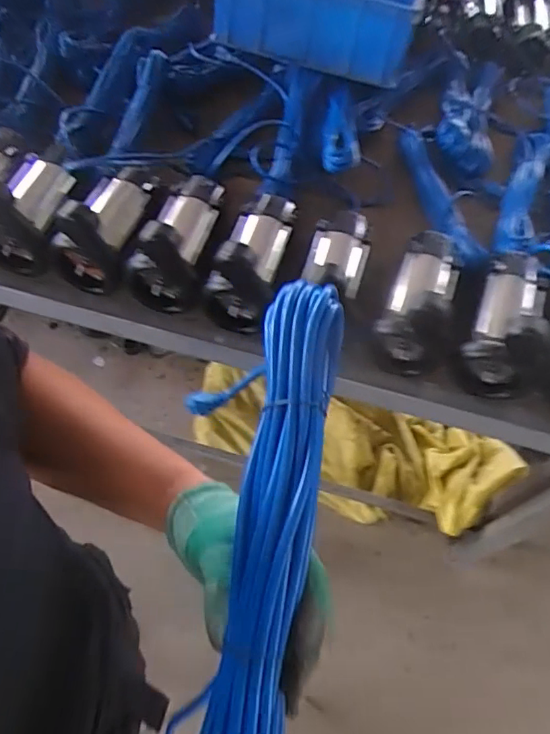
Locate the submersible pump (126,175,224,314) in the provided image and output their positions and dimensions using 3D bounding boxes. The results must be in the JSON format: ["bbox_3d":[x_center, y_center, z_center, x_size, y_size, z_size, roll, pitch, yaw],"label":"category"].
[{"bbox_3d":[-0.156,-0.229,0.850,0.116,0.138,0.241,8,60,1],"label":"submersible pump"}]

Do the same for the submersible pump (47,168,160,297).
[{"bbox_3d":[-0.275,-0.261,0.854,0.119,0.152,0.236,11,60,3],"label":"submersible pump"}]

